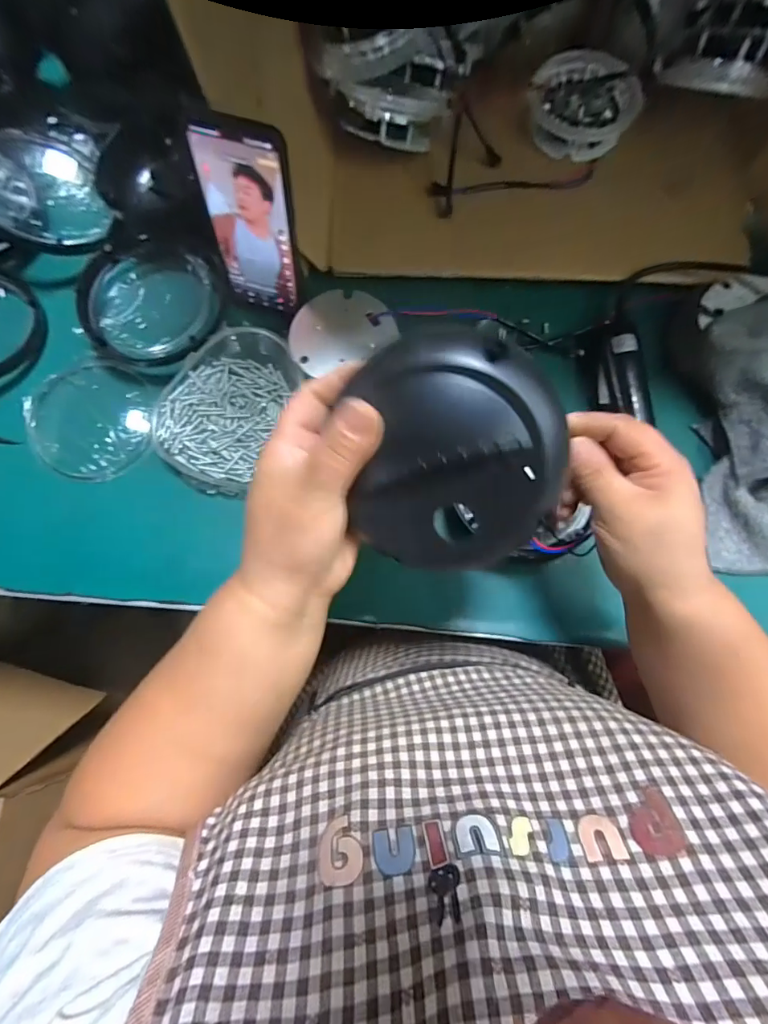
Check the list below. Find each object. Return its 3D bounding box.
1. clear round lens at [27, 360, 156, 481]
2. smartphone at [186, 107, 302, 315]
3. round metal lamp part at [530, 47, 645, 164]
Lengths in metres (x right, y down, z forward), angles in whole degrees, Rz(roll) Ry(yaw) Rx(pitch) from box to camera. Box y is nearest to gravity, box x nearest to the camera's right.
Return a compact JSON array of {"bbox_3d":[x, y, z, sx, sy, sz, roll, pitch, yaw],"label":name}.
[{"bbox_3d":[-0.283,-0.095,0.442,0.114,0.024,0.127,-39,79,-8],"label":"clear round lens"},{"bbox_3d":[-0.112,-0.243,0.391,0.074,0.163,0.013,17,67,2],"label":"smartphone"},{"bbox_3d":[0.214,-0.439,0.492,0.108,0.031,0.111,0,77,1],"label":"round metal lamp part"}]

